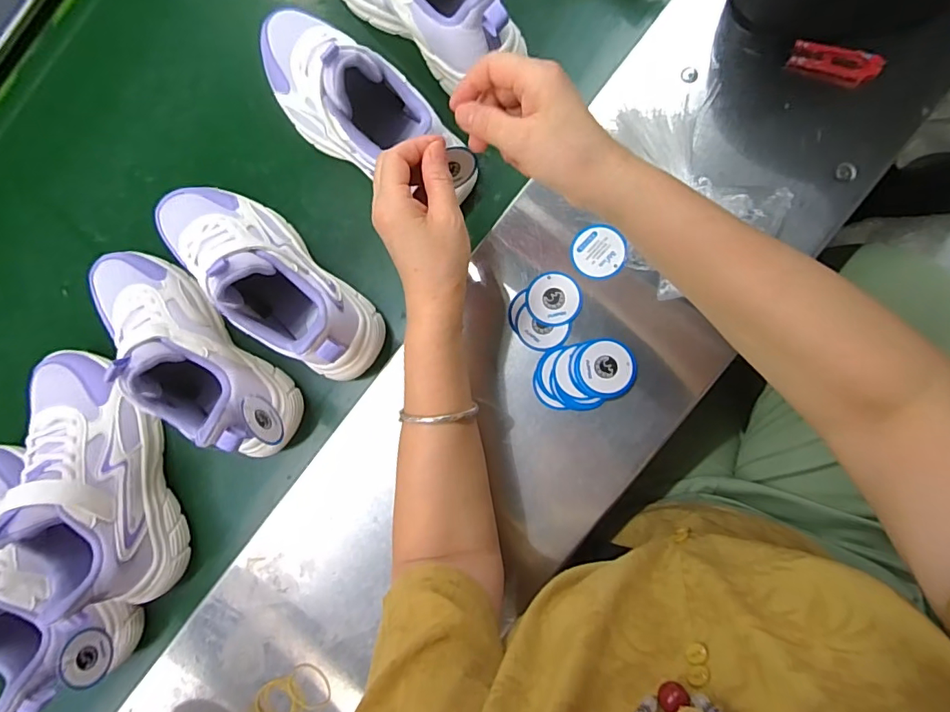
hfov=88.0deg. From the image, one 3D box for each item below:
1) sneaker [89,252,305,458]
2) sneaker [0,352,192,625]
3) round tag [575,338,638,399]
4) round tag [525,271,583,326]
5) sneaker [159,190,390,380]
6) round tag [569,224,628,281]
[{"bbox_3d":[-0.271,-0.001,0.448,0.253,0.127,0.075,44,92,7],"label":"sneaker"},{"bbox_3d":[-0.368,0.116,0.466,0.090,0.123,0.256,-18,85,5],"label":"sneaker"},{"bbox_3d":[0.113,0.011,0.426,0.050,0.008,0.050,0,87,6],"label":"round tag"},{"bbox_3d":[0.071,-0.051,0.440,0.049,0.004,0.047,0,87,6],"label":"round tag"},{"bbox_3d":[-0.198,-0.078,0.447,0.250,0.122,0.091,40,92,7],"label":"sneaker"},{"bbox_3d":[0.110,-0.093,0.439,0.046,0.006,0.047,0,87,6],"label":"round tag"}]

